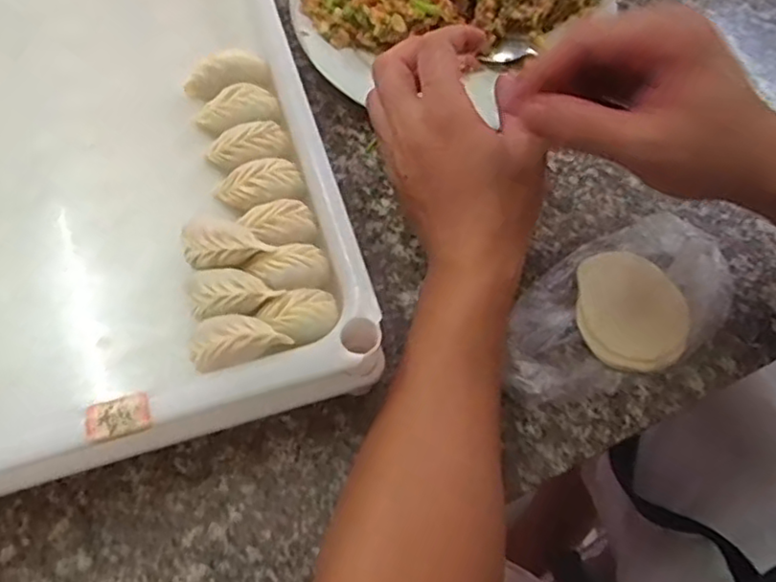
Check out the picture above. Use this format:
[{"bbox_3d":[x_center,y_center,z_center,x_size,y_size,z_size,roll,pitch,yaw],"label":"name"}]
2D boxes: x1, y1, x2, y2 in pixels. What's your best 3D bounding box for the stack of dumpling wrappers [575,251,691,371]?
[{"bbox_3d":[0.158,0.012,0.426,0.068,0.012,0.080,12,65,2],"label":"stack of dumpling wrappers"}]

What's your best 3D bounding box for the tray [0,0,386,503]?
[{"bbox_3d":[-0.180,-0.087,0.385,0.264,0.037,0.385,-15,67,-10],"label":"tray"}]

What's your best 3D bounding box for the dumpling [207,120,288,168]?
[{"bbox_3d":[-0.083,-0.082,0.390,0.044,0.027,0.024,-17,68,-11],"label":"dumpling"}]

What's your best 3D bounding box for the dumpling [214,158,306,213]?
[{"bbox_3d":[-0.073,-0.058,0.379,0.048,0.031,0.024,-14,67,-9],"label":"dumpling"}]

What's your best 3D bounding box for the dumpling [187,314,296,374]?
[{"bbox_3d":[-0.074,0.024,0.325,0.048,0.013,0.026,-8,66,-7],"label":"dumpling"}]

